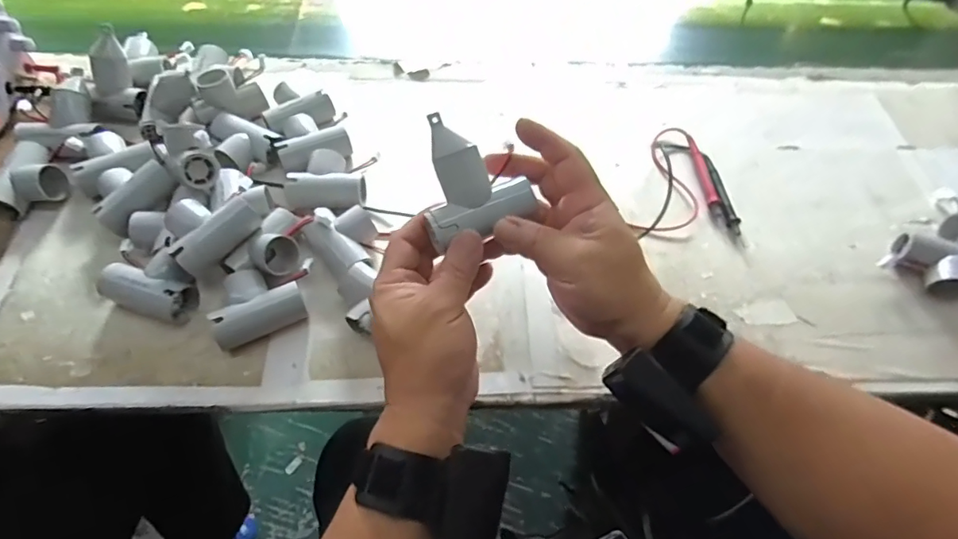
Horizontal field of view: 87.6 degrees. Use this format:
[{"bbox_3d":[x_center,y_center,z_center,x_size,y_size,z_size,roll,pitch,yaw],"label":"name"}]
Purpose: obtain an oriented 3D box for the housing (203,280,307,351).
[{"bbox_3d":[-0.184,0.041,0.424,0.071,0.033,0.029,-25,61,-18],"label":"housing"}]

